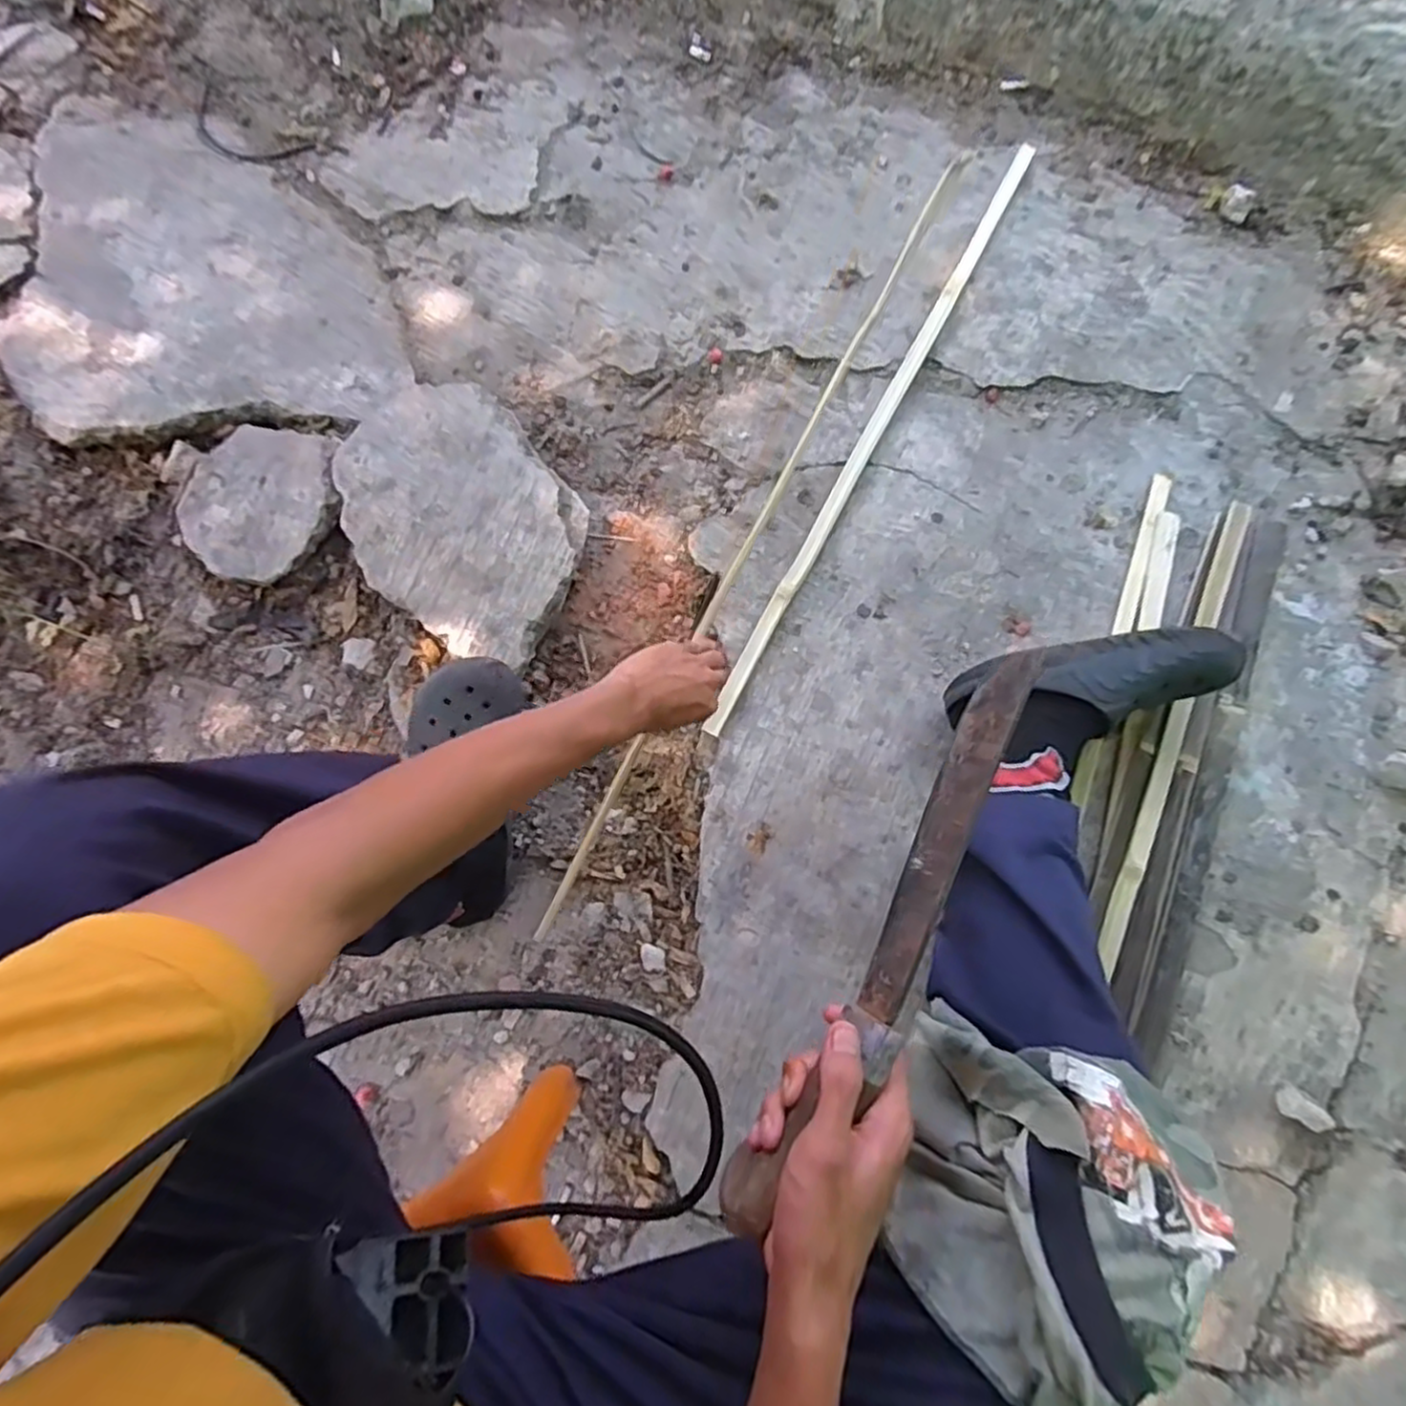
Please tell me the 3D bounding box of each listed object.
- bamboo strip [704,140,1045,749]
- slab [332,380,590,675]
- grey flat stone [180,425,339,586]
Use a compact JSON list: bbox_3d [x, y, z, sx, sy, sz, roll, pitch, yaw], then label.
[{"bbox_3d":[0.220,-0.349,0.877,0.023,0.015,0.872,28,81,6],"label":"bamboo strip"},{"bbox_3d":[-0.281,-0.210,0.840,0.236,0.055,0.341,-39,82,-1],"label":"slab"},{"bbox_3d":[-0.540,-0.252,0.869,0.203,0.022,0.193,0,80,1],"label":"grey flat stone"}]

